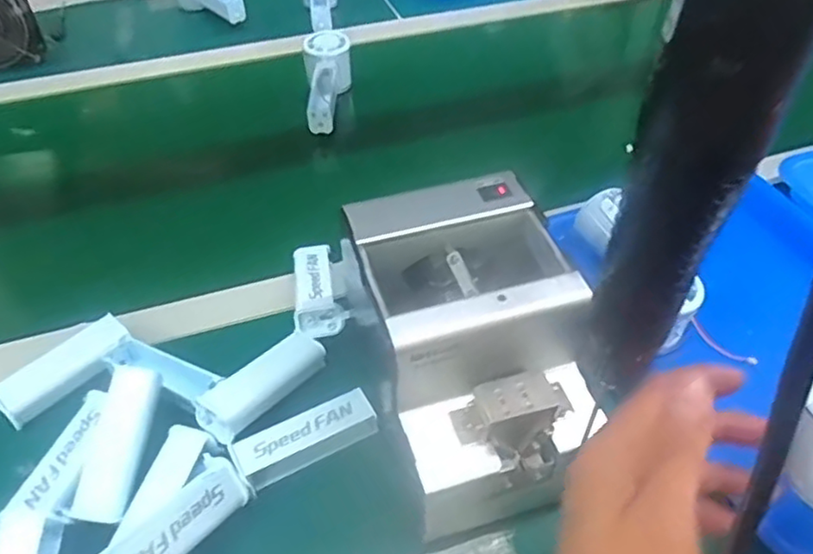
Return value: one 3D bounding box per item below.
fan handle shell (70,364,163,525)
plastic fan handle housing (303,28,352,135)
[{"bbox_3d":[-0.195,0.111,0.432,0.034,0.015,0.103,3,61,3],"label":"fan handle shell"},{"bbox_3d":[-0.097,-0.224,0.768,0.055,0.058,0.154,1,61,1],"label":"plastic fan handle housing"}]

